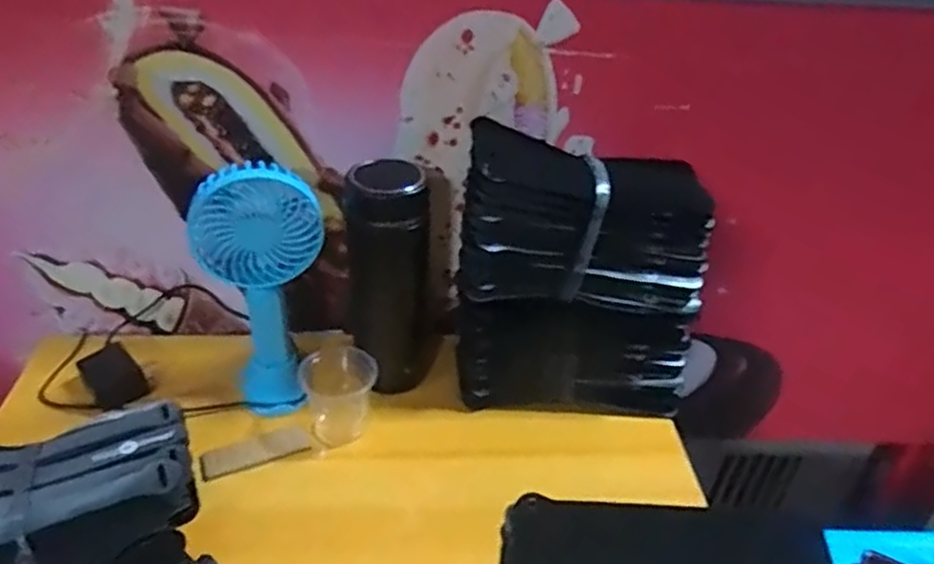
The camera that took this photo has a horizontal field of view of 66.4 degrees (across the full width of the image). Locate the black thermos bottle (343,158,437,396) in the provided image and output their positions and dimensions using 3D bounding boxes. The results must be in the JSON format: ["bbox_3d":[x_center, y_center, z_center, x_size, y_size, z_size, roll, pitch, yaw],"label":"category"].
[{"bbox_3d":[-0.066,0.002,0.626,0.077,0.206,0.059,-4,36,-10],"label":"black thermos bottle"}]

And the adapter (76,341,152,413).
[{"bbox_3d":[-0.314,0.081,0.629,0.064,0.017,0.040,31,43,33],"label":"adapter"}]

